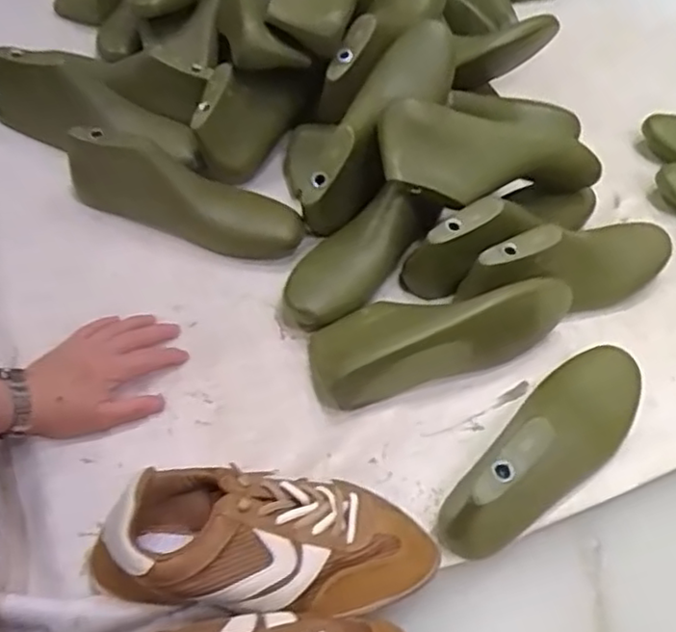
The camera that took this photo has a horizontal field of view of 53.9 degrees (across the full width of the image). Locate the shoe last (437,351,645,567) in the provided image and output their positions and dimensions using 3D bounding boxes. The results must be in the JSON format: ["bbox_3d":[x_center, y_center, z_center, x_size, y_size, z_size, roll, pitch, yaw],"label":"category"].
[{"bbox_3d":[0.183,0.099,0.541,0.075,0.088,0.243,36,58,20],"label":"shoe last"}]

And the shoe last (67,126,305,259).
[{"bbox_3d":[-0.156,-0.122,0.684,0.246,0.097,0.066,21,53,-6],"label":"shoe last"}]

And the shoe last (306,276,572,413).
[{"bbox_3d":[0.094,0.004,0.610,0.246,0.077,0.084,-16,57,-17],"label":"shoe last"}]

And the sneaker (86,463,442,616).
[{"bbox_3d":[-0.043,0.161,0.478,0.225,0.078,0.097,6,53,-1],"label":"sneaker"}]

